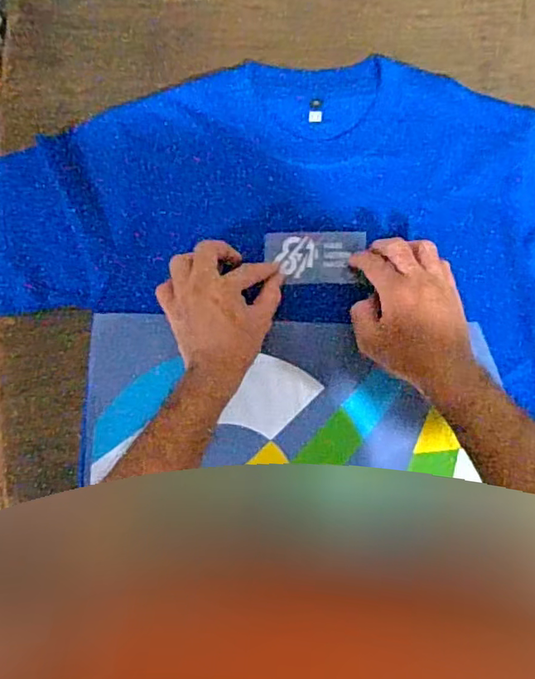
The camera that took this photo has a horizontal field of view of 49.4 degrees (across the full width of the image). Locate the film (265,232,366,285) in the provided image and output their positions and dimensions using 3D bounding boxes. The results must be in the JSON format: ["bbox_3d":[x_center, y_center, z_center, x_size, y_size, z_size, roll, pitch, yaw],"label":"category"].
[{"bbox_3d":[0.048,-0.083,0.591,0.098,0.008,0.052,-1,85,4],"label":"film"}]

